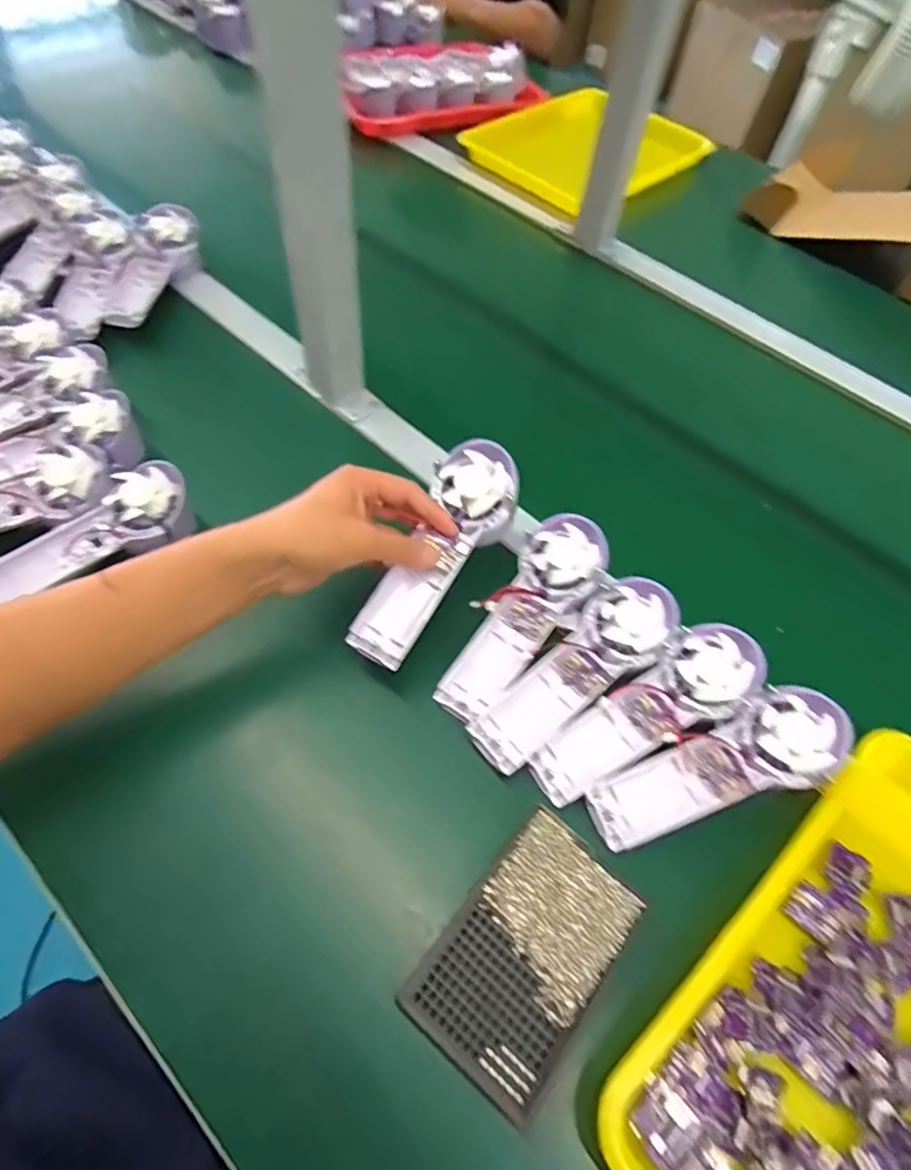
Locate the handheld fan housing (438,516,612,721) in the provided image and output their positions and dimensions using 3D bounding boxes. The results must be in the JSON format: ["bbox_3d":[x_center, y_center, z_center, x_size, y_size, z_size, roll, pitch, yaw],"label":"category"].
[{"bbox_3d":[0.050,0.022,0.459,0.060,0.029,0.177,35,77,16],"label":"handheld fan housing"}]

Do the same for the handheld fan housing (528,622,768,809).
[{"bbox_3d":[0.135,0.092,0.430,0.175,0.023,0.056,-33,65,-4],"label":"handheld fan housing"}]

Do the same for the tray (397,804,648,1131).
[{"bbox_3d":[0.043,0.214,0.358,0.087,0.013,0.137,36,62,17],"label":"tray"}]

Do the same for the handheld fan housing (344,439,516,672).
[{"bbox_3d":[-0.015,-0.024,0.450,0.058,0.045,0.176,31,82,14],"label":"handheld fan housing"}]

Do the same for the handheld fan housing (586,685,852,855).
[{"bbox_3d":[0.178,0.126,0.412,0.176,0.025,0.056,-24,62,-3],"label":"handheld fan housing"}]

